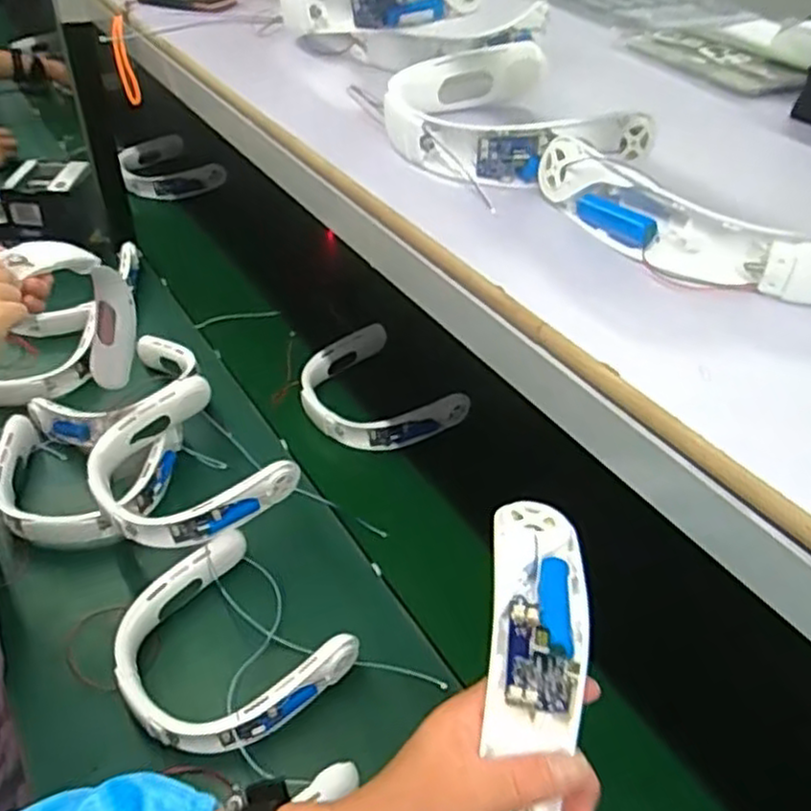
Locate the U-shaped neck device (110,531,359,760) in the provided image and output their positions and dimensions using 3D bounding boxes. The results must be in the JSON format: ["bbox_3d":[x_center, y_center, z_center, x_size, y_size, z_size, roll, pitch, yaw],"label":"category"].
[{"bbox_3d":[-0.200,0.266,0.794,0.218,0.056,0.206,34,48,29],"label":"U-shaped neck device"}]

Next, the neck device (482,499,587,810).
[{"bbox_3d":[0.066,0.154,0.403,0.052,0.082,0.232,11,58,6],"label":"neck device"}]

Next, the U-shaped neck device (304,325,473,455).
[{"bbox_3d":[-0.053,-0.018,1.164,0.198,0.060,0.243,-25,49,-31],"label":"U-shaped neck device"}]

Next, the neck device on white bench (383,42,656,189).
[{"bbox_3d":[0.091,-0.267,0.676,0.217,0.062,0.228,0,41,-7],"label":"neck device on white bench"}]

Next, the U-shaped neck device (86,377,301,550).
[{"bbox_3d":[-0.282,0.082,0.928,0.231,0.065,0.209,34,48,29],"label":"U-shaped neck device"}]

